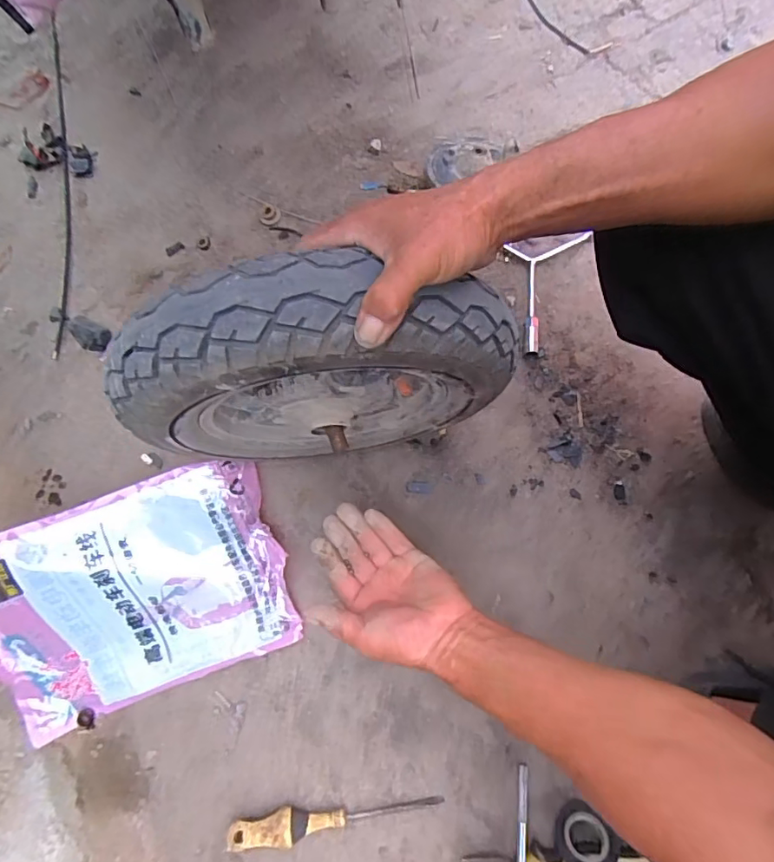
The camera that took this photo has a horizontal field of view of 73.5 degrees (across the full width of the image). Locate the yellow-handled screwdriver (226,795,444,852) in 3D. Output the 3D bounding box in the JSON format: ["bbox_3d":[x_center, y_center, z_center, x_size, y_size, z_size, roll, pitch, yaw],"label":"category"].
[{"bbox_3d":[-0.052,0.389,0.518,0.211,0.026,0.027,-6,74,-1],"label":"yellow-handled screwdriver"}]

